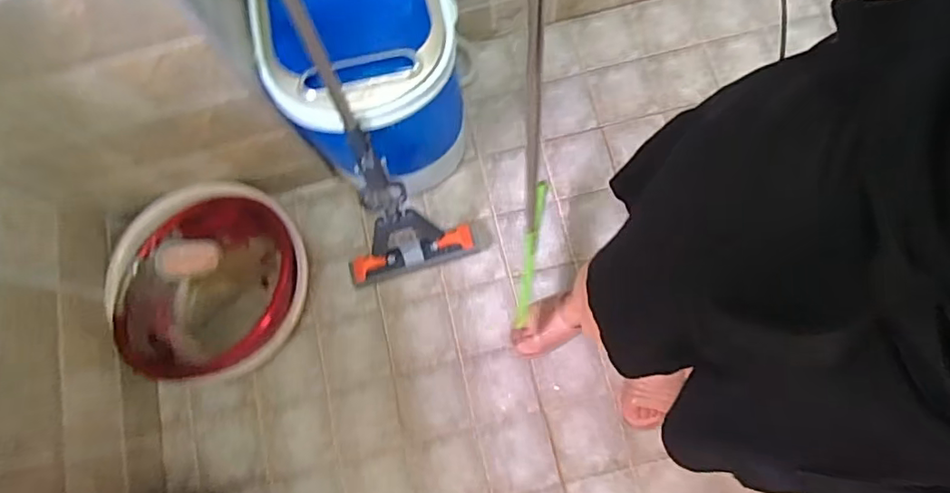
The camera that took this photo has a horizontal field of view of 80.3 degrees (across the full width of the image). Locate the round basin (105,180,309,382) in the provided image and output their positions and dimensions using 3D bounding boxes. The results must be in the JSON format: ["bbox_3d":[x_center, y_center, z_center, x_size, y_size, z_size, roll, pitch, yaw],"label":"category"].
[{"bbox_3d":[-0.538,0.075,1.177,0.369,0.222,0.407,-2,77,1],"label":"round basin"}]

